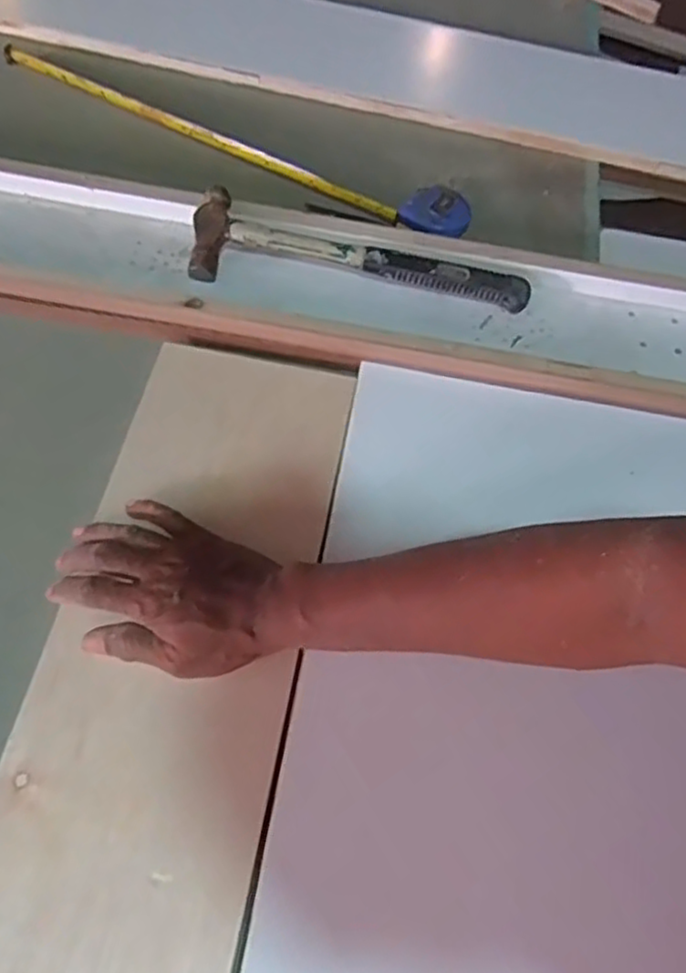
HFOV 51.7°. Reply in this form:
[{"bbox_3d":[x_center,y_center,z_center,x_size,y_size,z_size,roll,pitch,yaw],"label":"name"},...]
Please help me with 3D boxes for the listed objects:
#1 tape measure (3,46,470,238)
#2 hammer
[{"bbox_3d":[-0.133,-0.380,0.768,0.576,0.033,0.061,25,63,11],"label":"tape measure"},{"bbox_3d":[0.018,-0.209,0.654,0.317,0.034,0.082,10,61,2],"label":"hammer"}]

